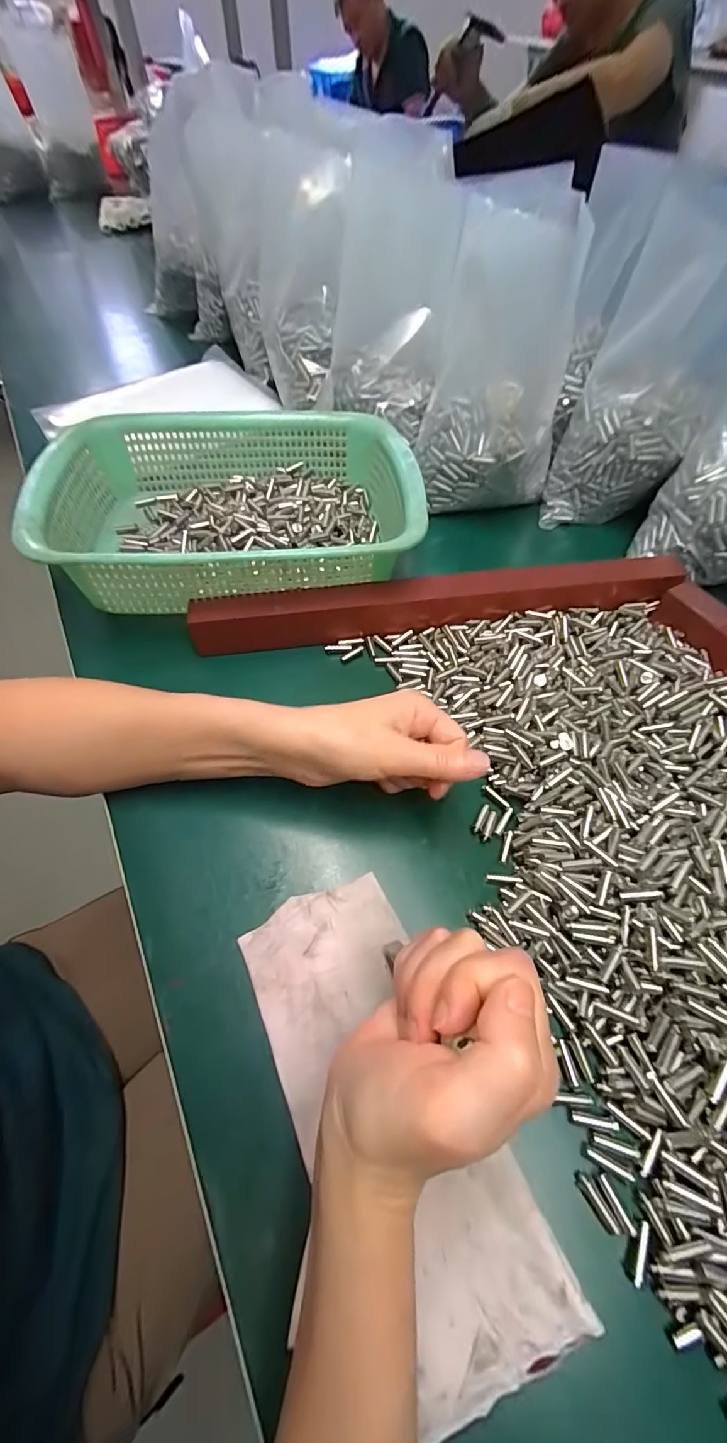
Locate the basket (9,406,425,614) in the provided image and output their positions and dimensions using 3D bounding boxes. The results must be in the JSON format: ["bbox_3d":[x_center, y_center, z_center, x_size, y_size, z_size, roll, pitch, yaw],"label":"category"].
[{"bbox_3d":[-0.106,-0.189,0.421,0.300,0.087,0.226,-8,59,-4],"label":"basket"}]

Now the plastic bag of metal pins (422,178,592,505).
[{"bbox_3d":[0.124,-0.316,0.427,0.120,0.237,0.086,7,37,5],"label":"plastic bag of metal pins"}]

